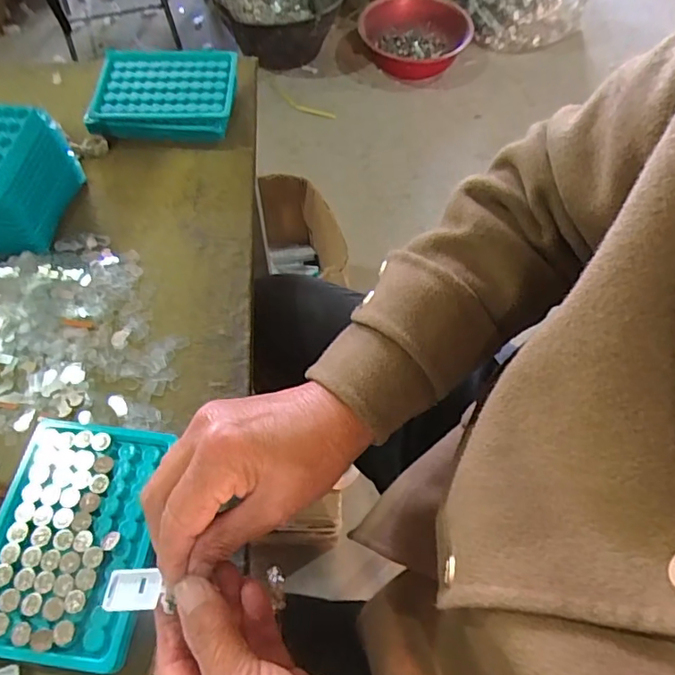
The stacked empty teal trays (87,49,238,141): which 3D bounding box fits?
[{"bbox_3d":[-0.165,-0.234,0.503,0.133,0.041,0.101,0,60,-3],"label":"stacked empty teal trays"}]

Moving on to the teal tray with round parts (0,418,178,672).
[{"bbox_3d":[-0.156,0.117,0.310,0.093,0.020,0.128,7,60,2],"label":"teal tray with round parts"}]

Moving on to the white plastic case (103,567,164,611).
[{"bbox_3d":[-0.104,0.129,0.267,0.029,0.006,0.020,0,60,-3],"label":"white plastic case"}]

